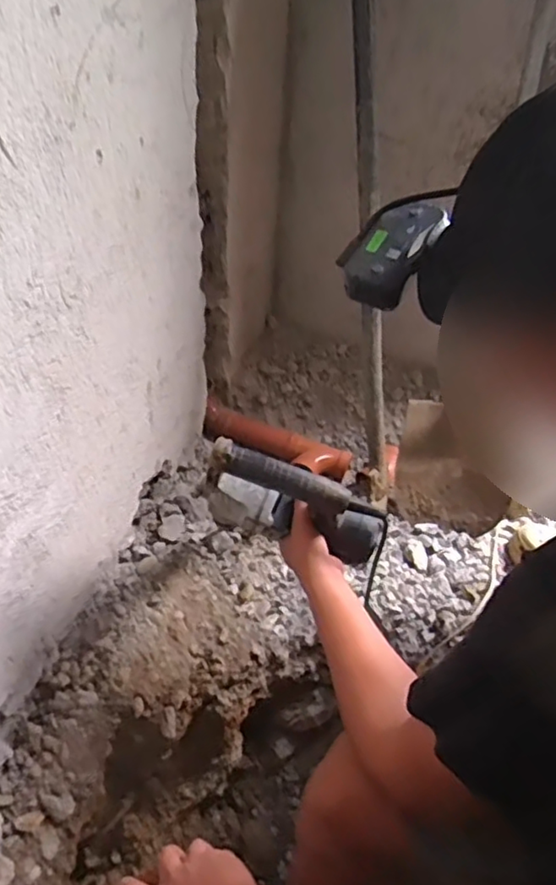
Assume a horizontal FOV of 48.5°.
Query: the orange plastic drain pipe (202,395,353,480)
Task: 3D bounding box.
[{"bbox_3d":[-0.007,-0.002,1.309,0.322,0.070,0.077,20,43,16],"label":"orange plastic drain pipe"}]

